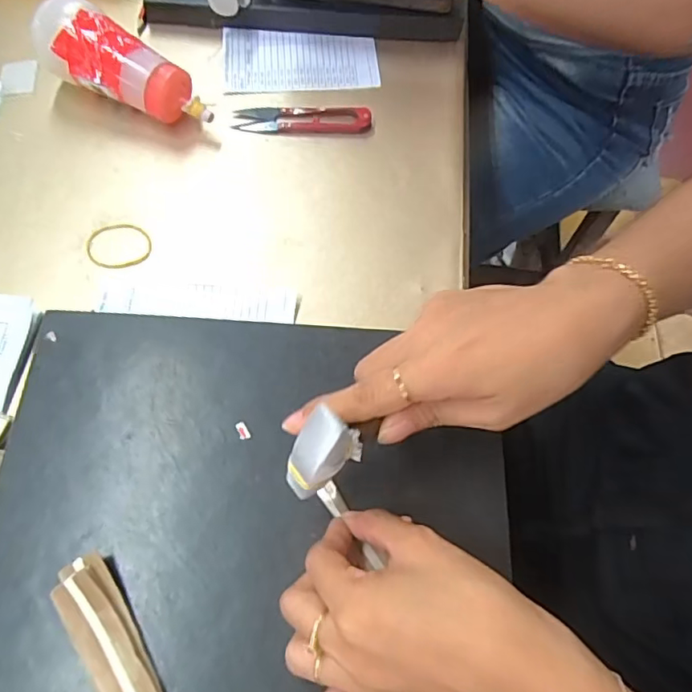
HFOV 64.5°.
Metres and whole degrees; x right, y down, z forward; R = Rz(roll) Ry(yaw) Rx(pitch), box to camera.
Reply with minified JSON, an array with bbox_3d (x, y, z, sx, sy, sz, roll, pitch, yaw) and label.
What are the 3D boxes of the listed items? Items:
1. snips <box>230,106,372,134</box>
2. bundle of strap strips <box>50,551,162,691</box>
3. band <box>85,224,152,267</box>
[{"bbox_3d":[-0.038,-0.200,0.478,0.117,0.010,0.031,1,65,-3],"label":"snips"},{"bbox_3d":[-0.114,0.167,0.277,0.030,0.019,0.125,-31,71,-16],"label":"bundle of strap strips"},{"bbox_3d":[-0.175,-0.077,0.422,0.049,0.005,0.042,-8,66,-6],"label":"band"}]

